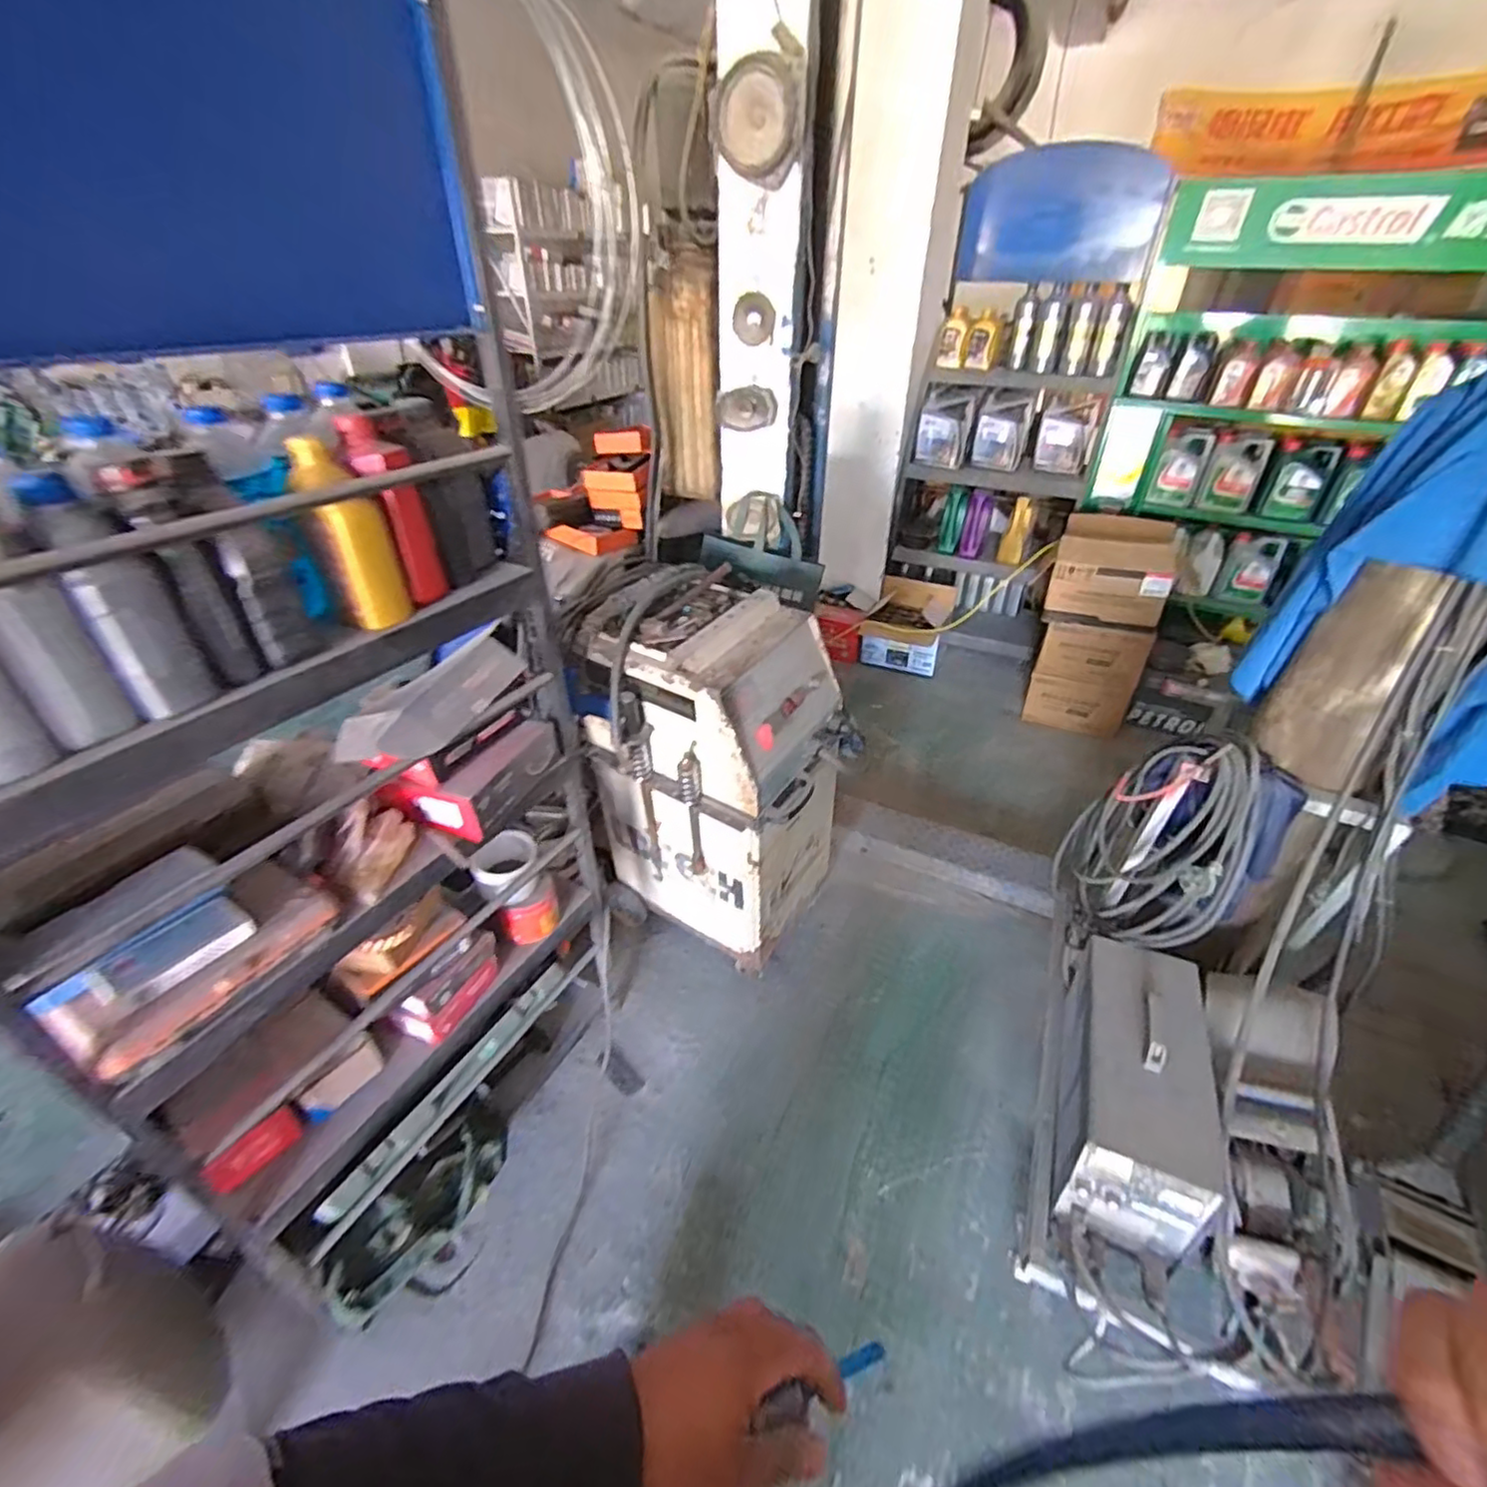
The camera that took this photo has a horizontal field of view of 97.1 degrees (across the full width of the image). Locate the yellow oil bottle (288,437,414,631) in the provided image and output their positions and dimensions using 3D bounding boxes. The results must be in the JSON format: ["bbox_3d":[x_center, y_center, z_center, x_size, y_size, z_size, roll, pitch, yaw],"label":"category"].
[{"bbox_3d":[-0.482,-0.249,0.800,0.074,0.205,0.078,19,41,23],"label":"yellow oil bottle"}]

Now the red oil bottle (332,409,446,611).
[{"bbox_3d":[-0.448,-0.291,0.838,0.066,0.221,0.061,12,38,15],"label":"red oil bottle"}]

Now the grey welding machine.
[{"bbox_3d":[0.743,0.635,1.258,0.214,0.256,0.497,15,39,19],"label":"grey welding machine"}]

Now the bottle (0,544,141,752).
[{"bbox_3d":[-0.629,-0.098,0.578,0.053,0.210,0.058,15,39,18],"label":"bottle"}]

